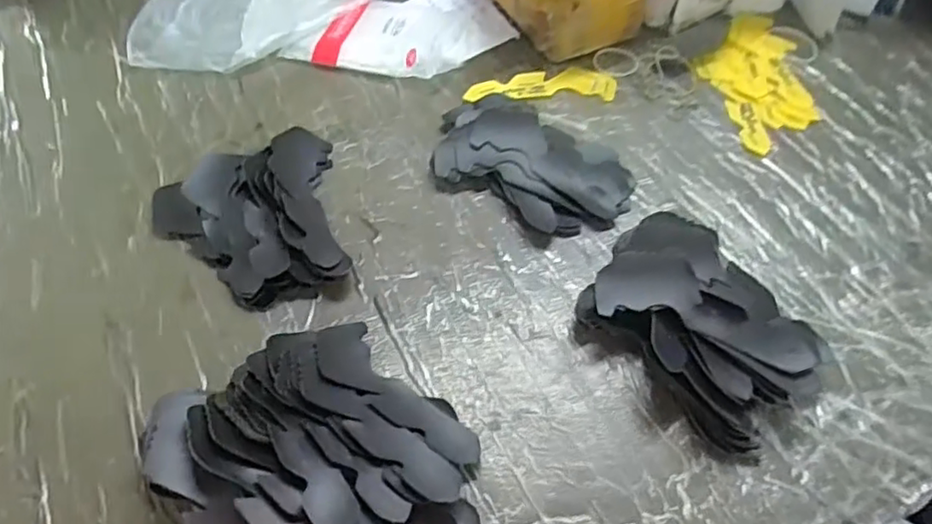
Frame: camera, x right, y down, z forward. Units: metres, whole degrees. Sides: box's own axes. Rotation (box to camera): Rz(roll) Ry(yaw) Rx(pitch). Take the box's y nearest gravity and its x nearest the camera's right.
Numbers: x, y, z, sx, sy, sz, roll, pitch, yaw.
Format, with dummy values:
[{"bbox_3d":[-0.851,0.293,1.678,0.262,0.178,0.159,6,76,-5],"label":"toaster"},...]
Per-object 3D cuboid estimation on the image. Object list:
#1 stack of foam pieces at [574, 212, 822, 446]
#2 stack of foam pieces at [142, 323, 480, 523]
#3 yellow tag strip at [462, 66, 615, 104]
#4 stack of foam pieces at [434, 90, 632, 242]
[{"bbox_3d":[0.163,0.040,0.476,0.109,0.041,0.161,-33,60,-24],"label":"stack of foam pieces"},{"bbox_3d":[-0.095,0.109,0.429,0.197,0.035,0.170,-4,53,-4],"label":"stack of foam pieces"},{"bbox_3d":[0.073,-0.174,0.665,0.148,0.007,0.048,-4,53,-5],"label":"yellow tag strip"},{"bbox_3d":[0.054,-0.092,0.586,0.179,0.035,0.116,36,60,23],"label":"stack of foam pieces"}]

